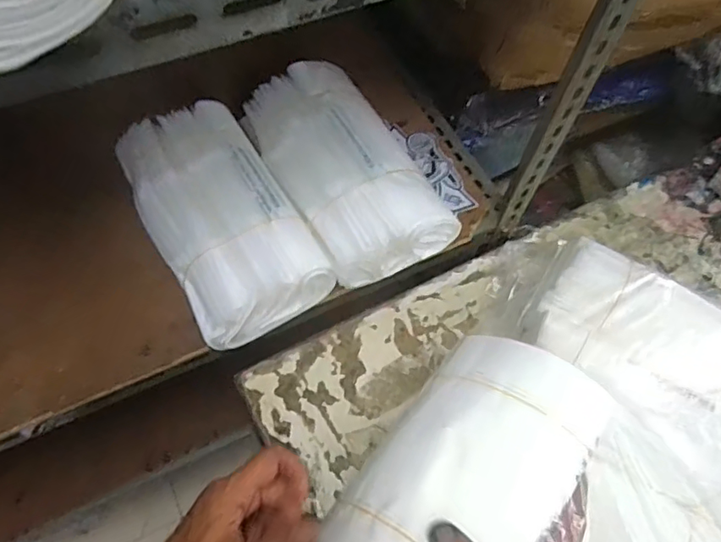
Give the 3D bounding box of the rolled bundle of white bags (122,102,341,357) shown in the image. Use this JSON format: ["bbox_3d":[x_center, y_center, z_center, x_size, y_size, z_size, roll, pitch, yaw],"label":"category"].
[{"bbox_3d":[-0.155,-0.057,0.611,0.144,0.087,0.255,-28,67,-18],"label":"rolled bundle of white bags"}]

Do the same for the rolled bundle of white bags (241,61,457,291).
[{"bbox_3d":[-0.019,-0.118,0.645,0.154,0.098,0.257,-28,66,-18],"label":"rolled bundle of white bags"}]

